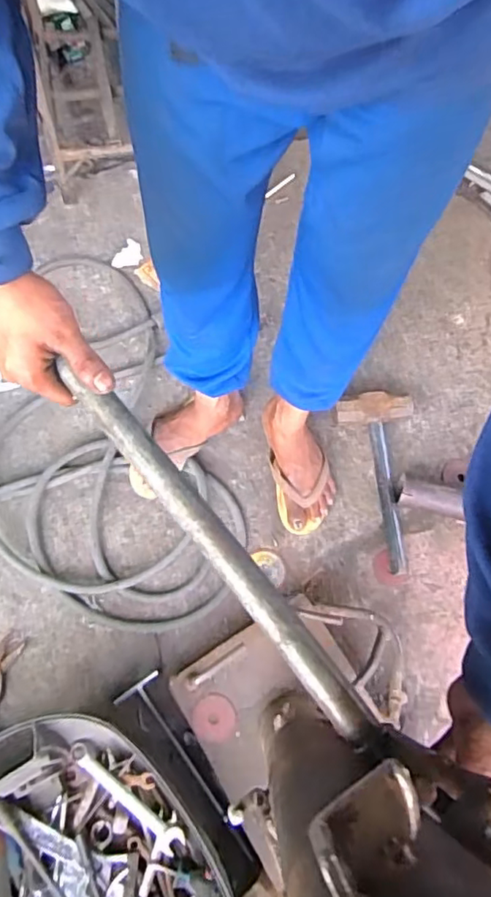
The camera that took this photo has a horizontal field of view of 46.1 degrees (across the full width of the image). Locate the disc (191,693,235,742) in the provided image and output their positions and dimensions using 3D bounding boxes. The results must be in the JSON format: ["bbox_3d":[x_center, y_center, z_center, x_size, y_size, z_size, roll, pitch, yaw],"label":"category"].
[{"bbox_3d":[-0.045,0.383,0.822,0.059,0.011,0.062,0,70,-1],"label":"disc"}]

